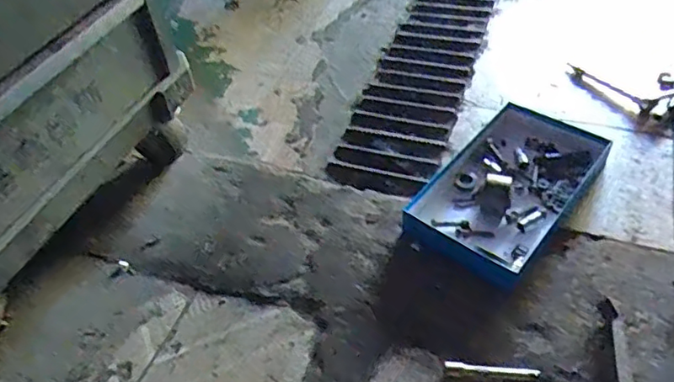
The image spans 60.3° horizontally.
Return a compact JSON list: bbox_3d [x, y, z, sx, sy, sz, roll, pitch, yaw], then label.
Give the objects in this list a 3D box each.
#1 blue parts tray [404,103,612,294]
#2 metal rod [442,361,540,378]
[{"bbox_3d":[0.298,-0.019,0.987,0.212,0.046,0.385,28,54,27],"label":"blue parts tray"},{"bbox_3d":[0.208,0.240,0.780,0.123,0.008,0.014,3,47,6],"label":"metal rod"}]

